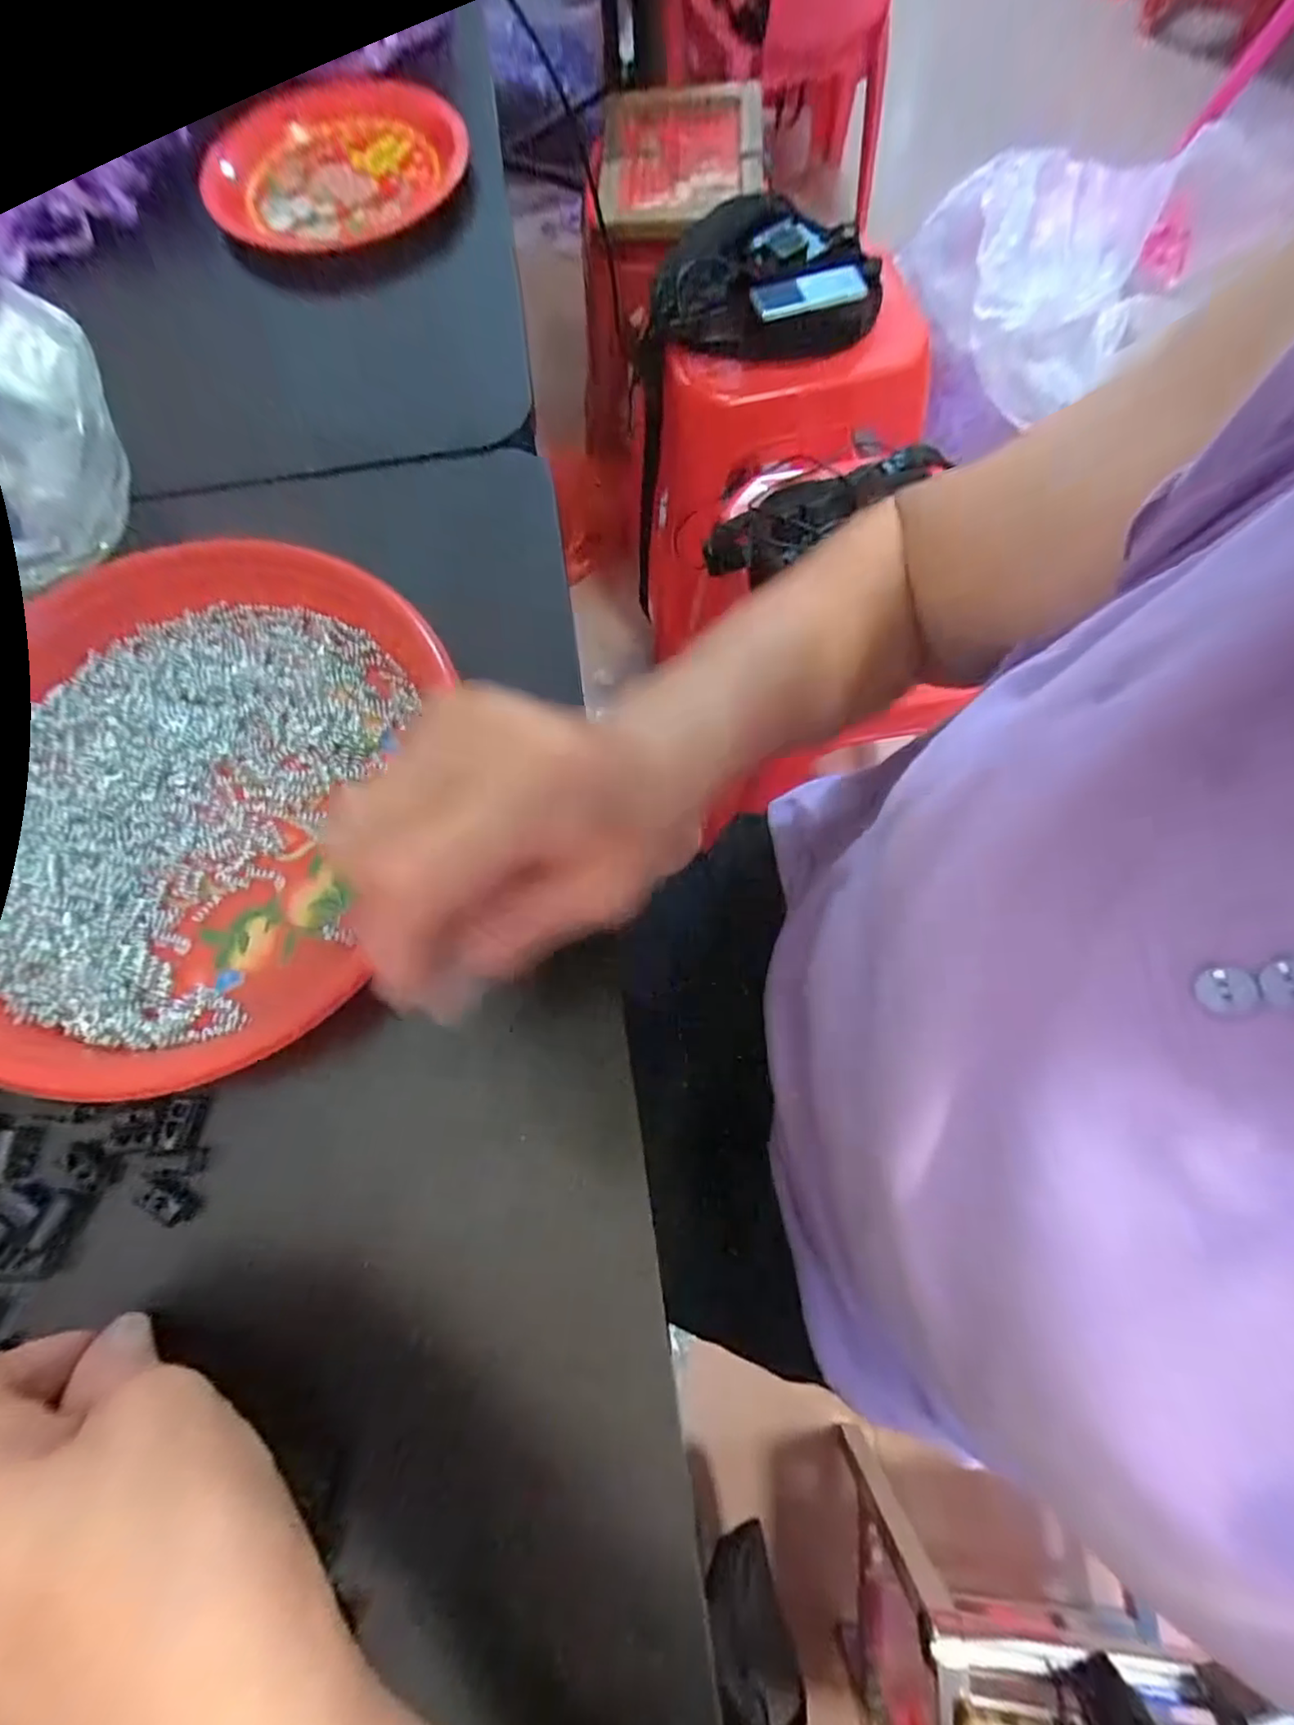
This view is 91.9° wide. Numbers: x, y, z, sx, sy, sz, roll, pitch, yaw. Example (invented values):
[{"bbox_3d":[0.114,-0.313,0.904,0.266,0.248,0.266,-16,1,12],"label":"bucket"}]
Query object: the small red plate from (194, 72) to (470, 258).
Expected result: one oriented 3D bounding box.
[{"bbox_3d":[-0.196,-0.454,0.400,0.156,0.021,0.168,-1,72,2],"label":"small red plate"}]

